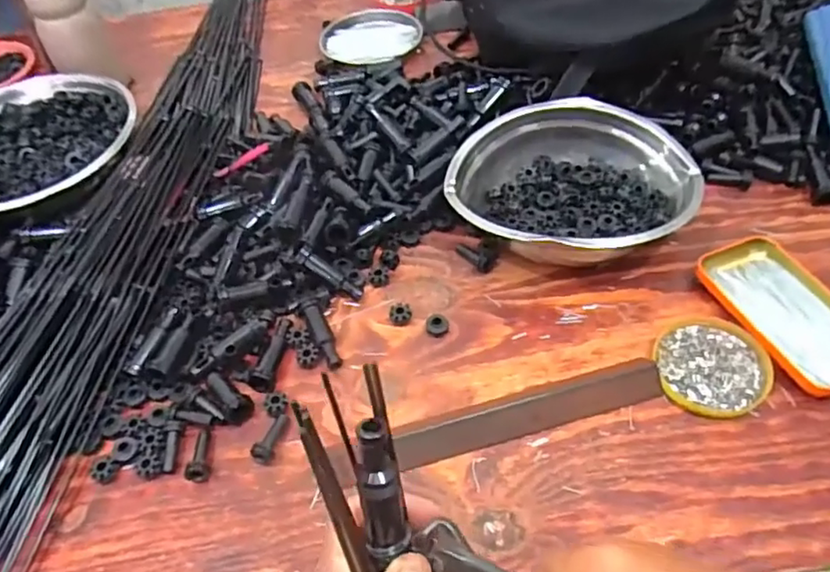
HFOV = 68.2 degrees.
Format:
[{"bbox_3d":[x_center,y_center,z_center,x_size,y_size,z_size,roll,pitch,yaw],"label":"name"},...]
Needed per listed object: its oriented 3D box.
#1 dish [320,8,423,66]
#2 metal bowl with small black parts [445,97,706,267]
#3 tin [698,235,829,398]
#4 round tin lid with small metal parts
[{"bbox_3d":[-0.058,-0.327,0.816,0.131,0.019,0.144,-5,50,2],"label":"dish"},{"bbox_3d":[0.157,-0.101,0.575,0.197,0.065,0.183,-3,50,4],"label":"metal bowl with small black parts"},{"bbox_3d":[0.296,0.019,0.493,0.079,0.018,0.146,-20,51,-11],"label":"tin"},{"bbox_3d":[0.227,0.060,0.471,0.078,0.012,0.083,-3,50,4],"label":"round tin lid with small metal parts"}]

